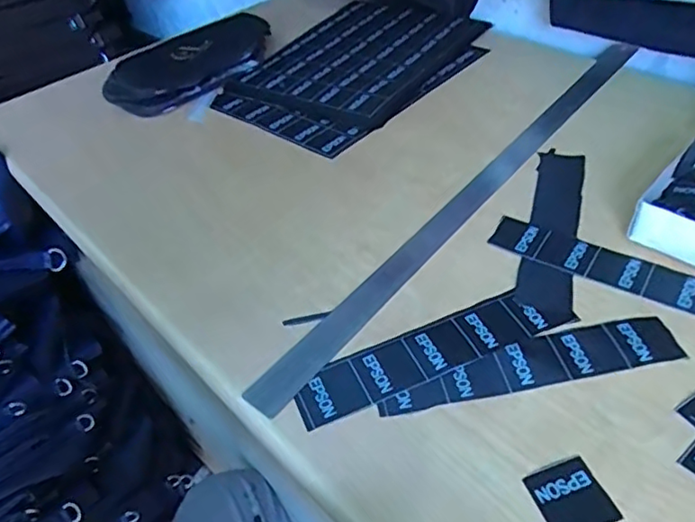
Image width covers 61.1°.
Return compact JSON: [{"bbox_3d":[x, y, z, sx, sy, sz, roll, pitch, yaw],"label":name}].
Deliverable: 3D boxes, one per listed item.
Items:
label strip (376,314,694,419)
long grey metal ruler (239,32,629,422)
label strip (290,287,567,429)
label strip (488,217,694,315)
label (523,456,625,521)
[{"bbox_3d":[0.119,0.067,0.390,0.198,0.004,0.038,-10,43,-3],"label":"label strip"},{"bbox_3d":[0.140,-0.082,0.558,0.031,0.007,0.637,26,52,30],"label":"long grey metal ruler"},{"bbox_3d":[0.054,0.062,0.403,0.186,0.004,0.042,-20,44,-13],"label":"label strip"},{"bbox_3d":[0.208,0.008,0.443,0.203,0.004,0.038,23,51,29],"label":"label strip"},{"bbox_3d":[0.122,0.128,0.322,0.037,0.004,0.038,-18,44,-11],"label":"label"}]

